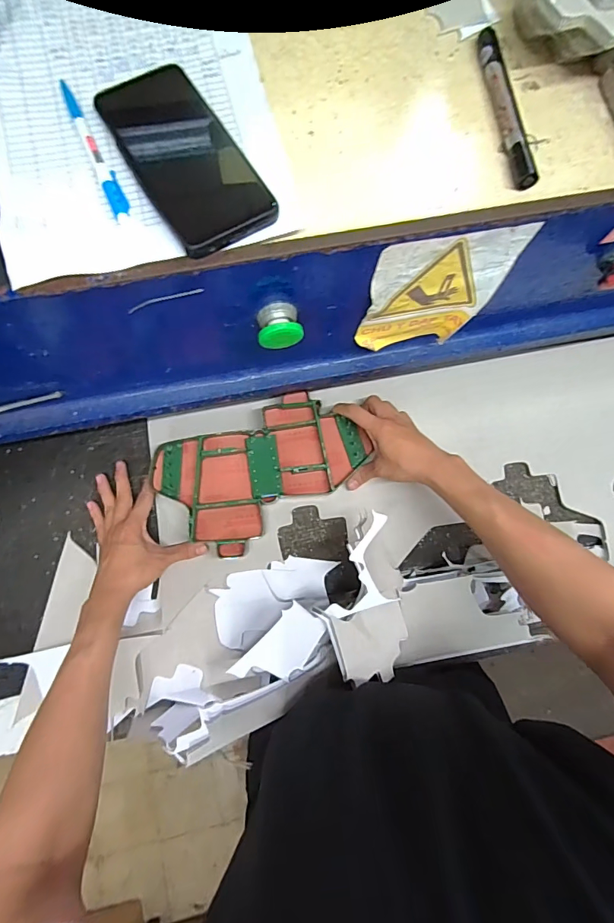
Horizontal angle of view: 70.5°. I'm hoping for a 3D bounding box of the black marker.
[{"bbox_3d":[0.157,-0.281,0.344,0.016,0.016,0.148,-9,78,-4],"label":"black marker"}]

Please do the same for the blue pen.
[{"bbox_3d":[-0.160,-0.236,0.326,0.013,0.007,0.138,-24,79,-7],"label":"blue pen"}]

